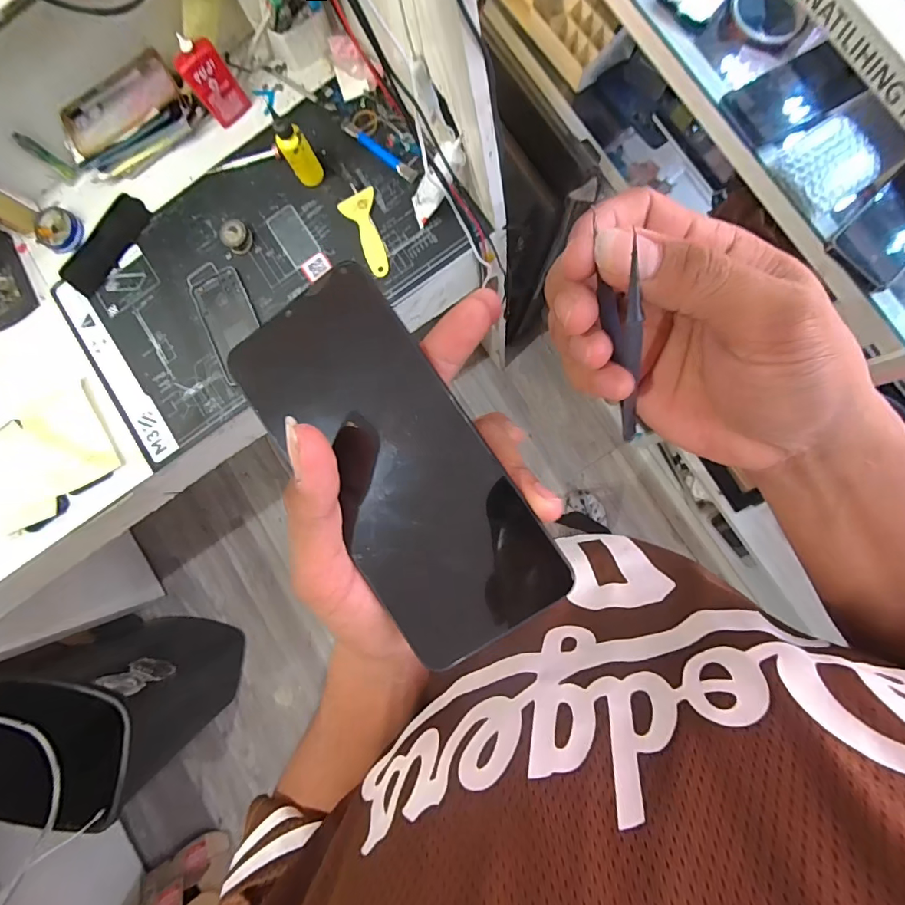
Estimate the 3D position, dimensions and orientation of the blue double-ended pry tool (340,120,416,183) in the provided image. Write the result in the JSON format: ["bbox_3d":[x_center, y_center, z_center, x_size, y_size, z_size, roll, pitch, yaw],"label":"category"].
[{"bbox_3d":[-0.102,-0.418,0.624,0.129,0.007,0.017,40,92,7],"label":"blue double-ended pry tool"}]

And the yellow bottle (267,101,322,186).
[{"bbox_3d":[-0.206,-0.401,0.600,0.037,0.106,0.031,-33,84,4],"label":"yellow bottle"}]

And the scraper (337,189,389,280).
[{"bbox_3d":[-0.116,-0.306,0.632,0.051,0.008,0.121,-22,85,5],"label":"scraper"}]

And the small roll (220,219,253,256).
[{"bbox_3d":[-0.307,-0.308,0.642,0.038,0.025,0.042,-42,84,3],"label":"small roll"}]

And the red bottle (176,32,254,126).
[{"bbox_3d":[-0.324,-0.499,0.607,0.054,0.105,0.020,-31,84,4],"label":"red bottle"}]

